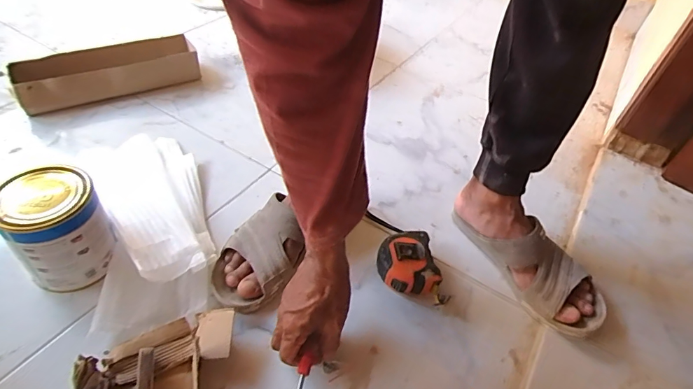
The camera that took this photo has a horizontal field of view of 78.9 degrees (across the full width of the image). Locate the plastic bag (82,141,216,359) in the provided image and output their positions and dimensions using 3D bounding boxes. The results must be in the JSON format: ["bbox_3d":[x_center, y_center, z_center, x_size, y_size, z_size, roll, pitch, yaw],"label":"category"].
[{"bbox_3d":[-0.292,0.018,0.622,0.152,0.064,0.390,-13,48,-19],"label":"plastic bag"}]

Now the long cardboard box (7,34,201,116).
[{"bbox_3d":[-0.475,-0.246,0.857,0.336,0.063,0.124,-19,50,-23],"label":"long cardboard box"}]

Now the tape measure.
[{"bbox_3d":[0.089,0.105,0.599,0.079,0.046,0.104,-4,46,-10],"label":"tape measure"}]

